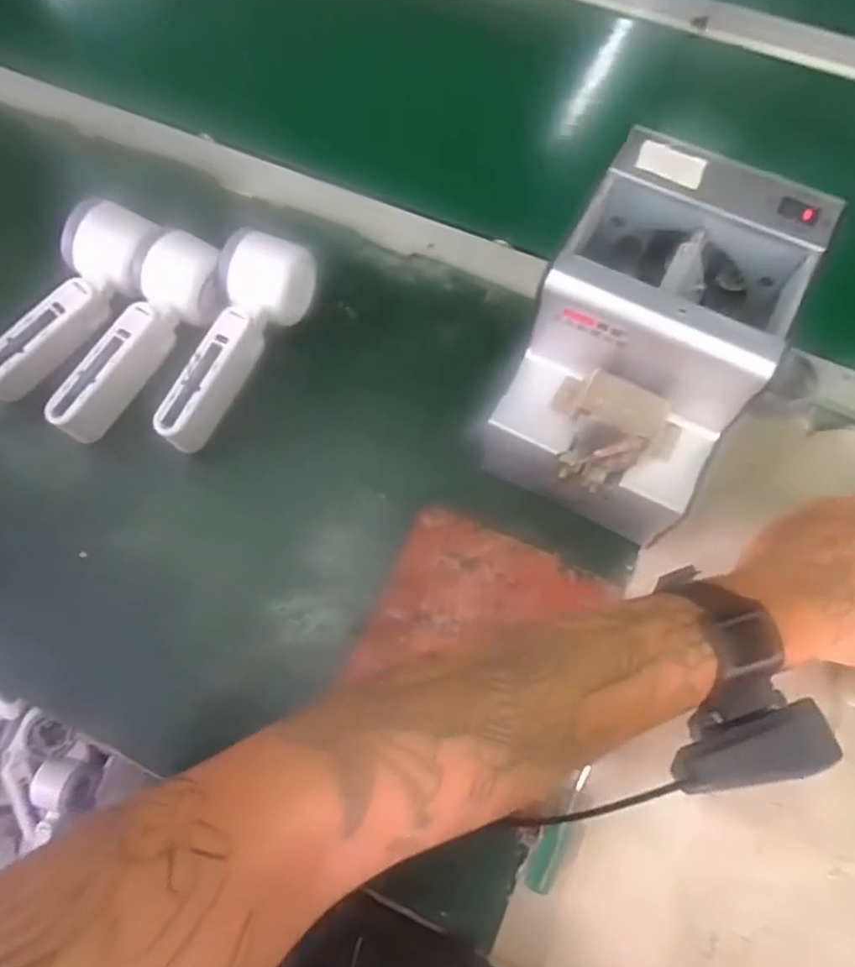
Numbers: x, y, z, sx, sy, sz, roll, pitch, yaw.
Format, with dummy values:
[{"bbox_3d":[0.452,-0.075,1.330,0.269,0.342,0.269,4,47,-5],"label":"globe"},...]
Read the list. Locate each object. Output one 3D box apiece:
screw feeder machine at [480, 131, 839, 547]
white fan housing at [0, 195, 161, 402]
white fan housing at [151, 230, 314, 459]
[{"bbox_3d":[0.128,-0.074,0.401,0.124,0.150,0.176,23,72,10],"label":"screw feeder machine"},{"bbox_3d":[-0.251,-0.127,0.465,0.057,0.046,0.163,25,72,11],"label":"white fan housing"},{"bbox_3d":[-0.135,-0.098,0.466,0.053,0.066,0.163,18,71,9],"label":"white fan housing"}]

